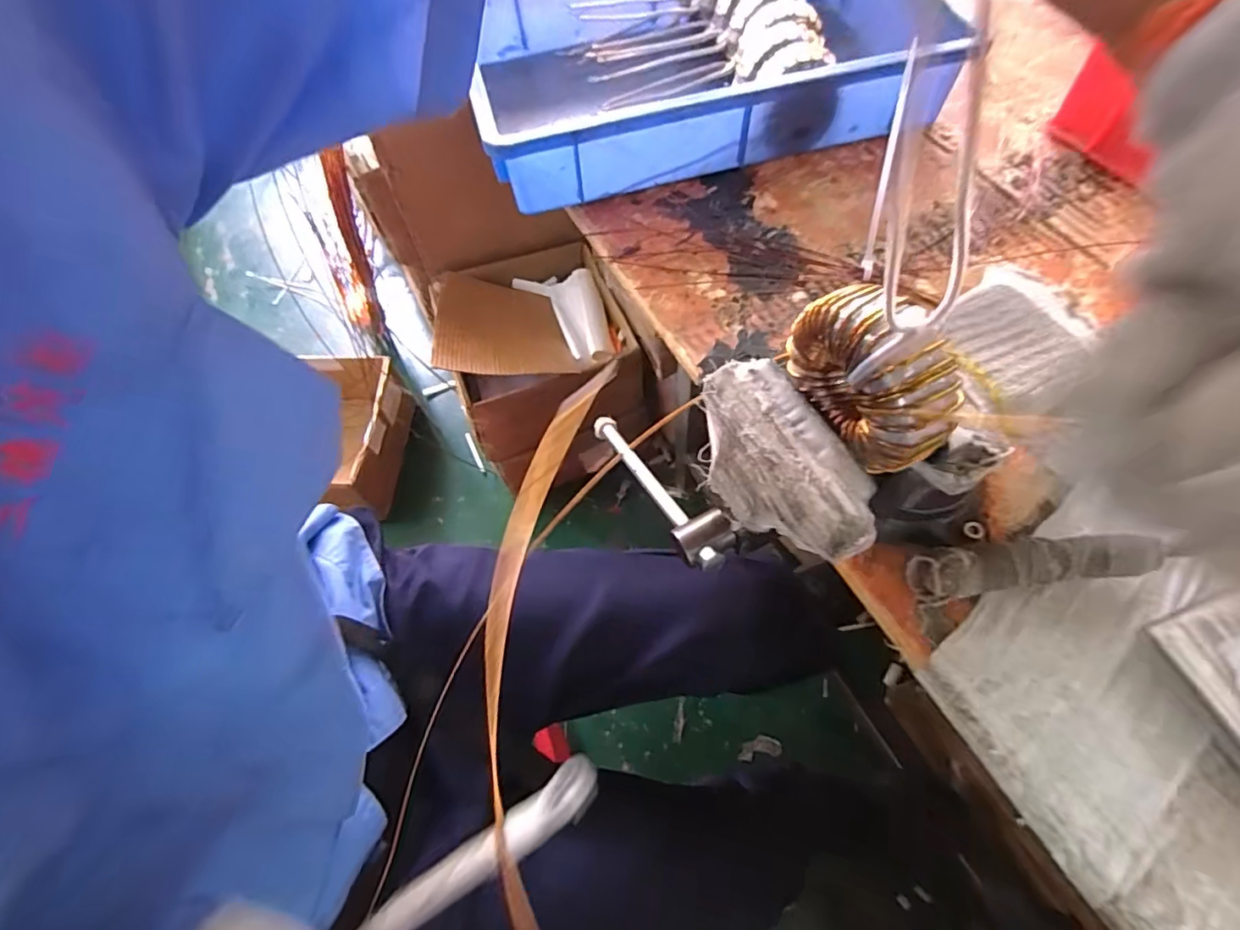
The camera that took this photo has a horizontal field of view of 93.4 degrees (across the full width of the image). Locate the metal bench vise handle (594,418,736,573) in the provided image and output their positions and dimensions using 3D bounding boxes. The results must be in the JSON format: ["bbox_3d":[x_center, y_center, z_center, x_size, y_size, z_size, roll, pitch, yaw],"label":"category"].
[{"bbox_3d":[0.021,0.011,0.355,0.029,0.022,0.146,-25,37,-12],"label":"metal bench vise handle"}]

